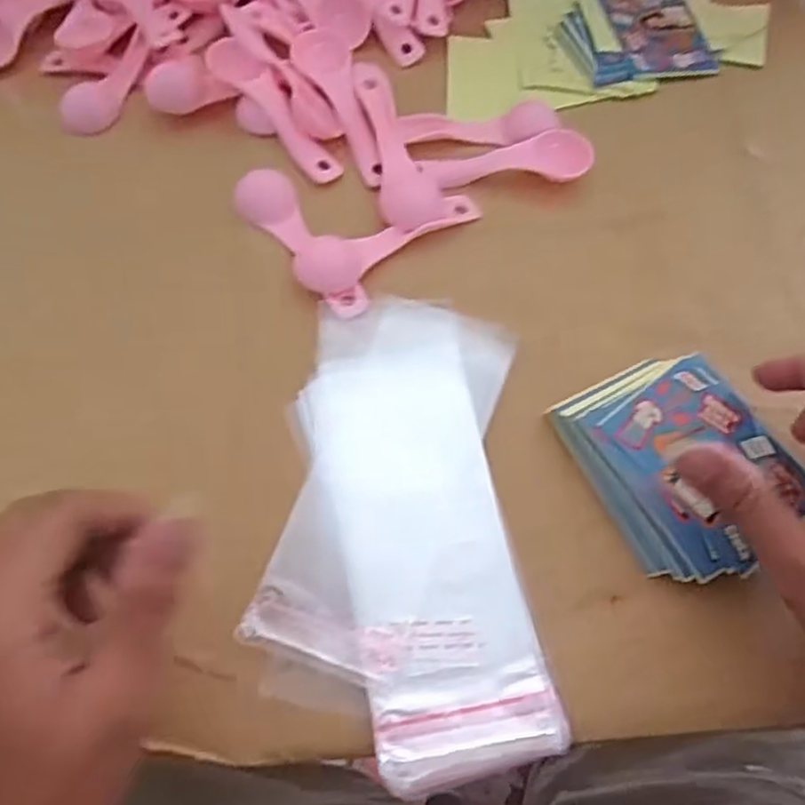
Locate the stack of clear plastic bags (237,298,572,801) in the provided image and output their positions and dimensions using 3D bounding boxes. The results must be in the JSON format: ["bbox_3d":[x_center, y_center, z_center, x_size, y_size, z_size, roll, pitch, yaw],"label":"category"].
[{"bbox_3d":[0.004,0.050,0.325,0.123,0.007,0.218,3,64,2],"label":"stack of clear plastic bags"}]

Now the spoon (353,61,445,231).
[{"bbox_3d":[-0.002,-0.152,0.413,0.034,0.016,0.118,-10,65,-5],"label":"spoon"}]

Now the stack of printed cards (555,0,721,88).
[{"bbox_3d":[0.153,-0.249,0.469,0.095,0.007,0.094,-12,65,-6],"label":"stack of printed cards"}]

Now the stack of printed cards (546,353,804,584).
[{"bbox_3d":[0.133,0.028,0.331,0.086,0.016,0.102,-23,66,-11],"label":"stack of printed cards"}]

